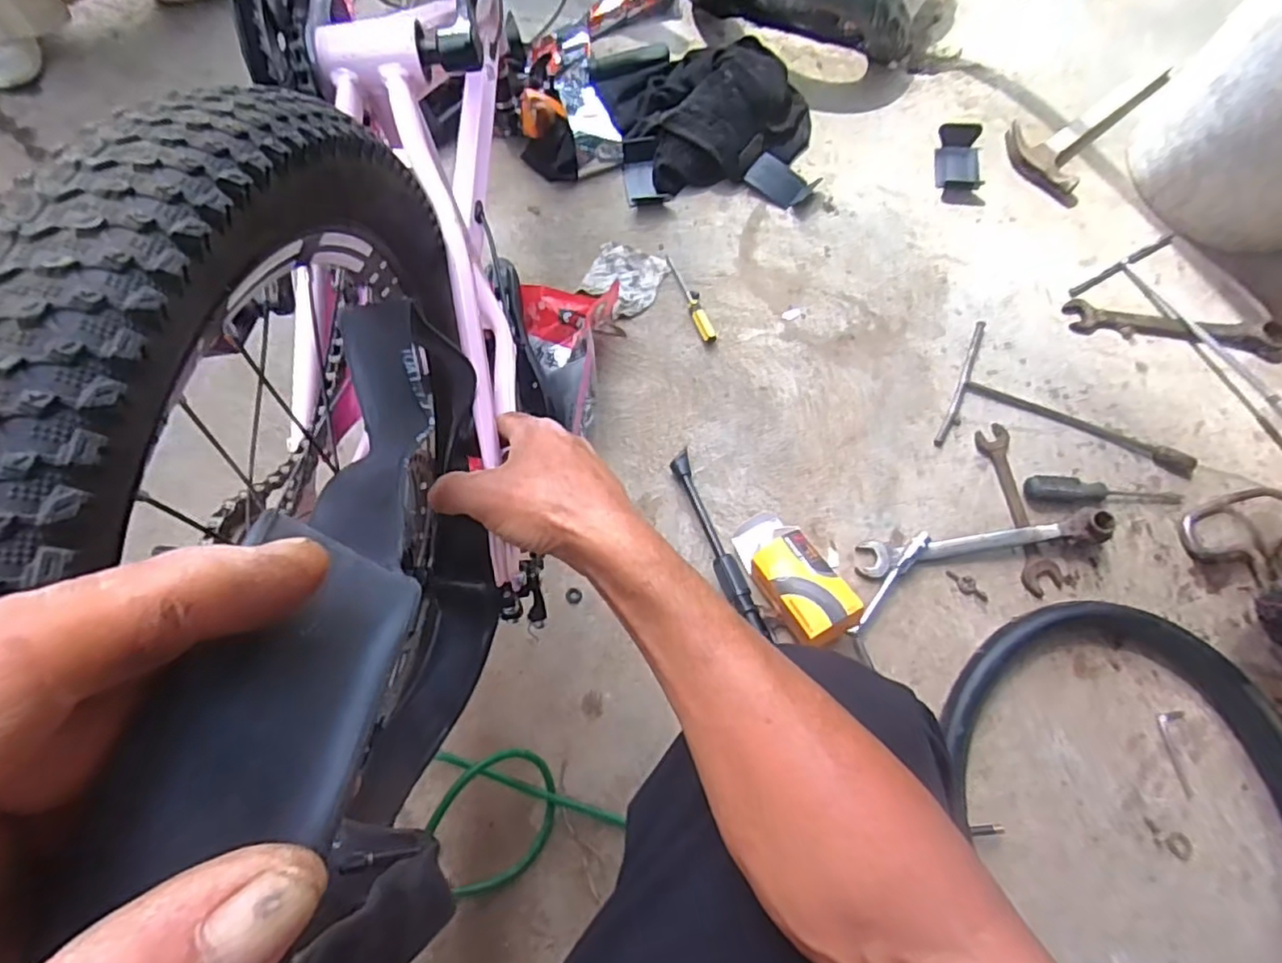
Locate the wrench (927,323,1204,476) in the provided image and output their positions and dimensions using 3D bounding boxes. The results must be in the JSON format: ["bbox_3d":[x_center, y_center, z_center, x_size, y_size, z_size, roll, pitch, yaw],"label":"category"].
[{"bbox_3d":[0.518,-0.058,0.773,0.286,0.031,0.178,25,74,8],"label":"wrench"}]

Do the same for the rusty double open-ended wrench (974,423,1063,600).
[{"bbox_3d":[0.432,0.028,0.737,0.044,0.013,0.199,-9,74,-9],"label":"rusty double open-ended wrench"}]

